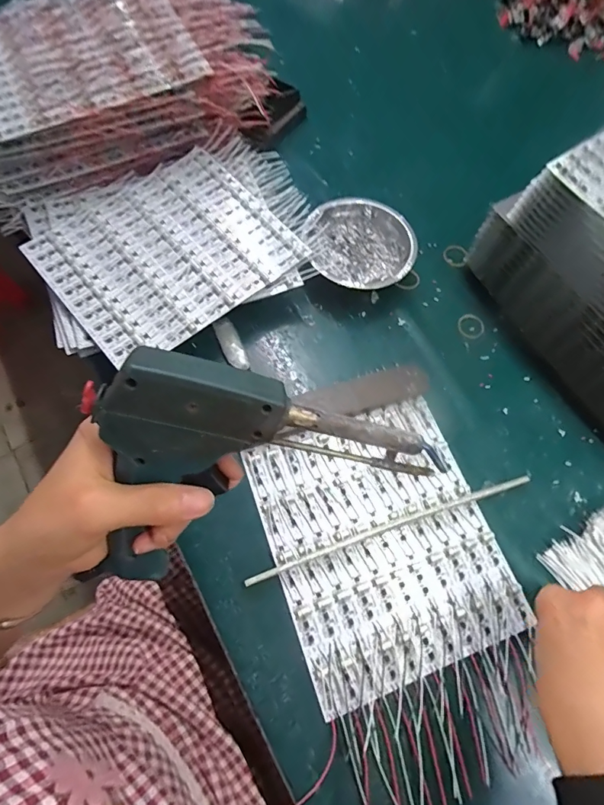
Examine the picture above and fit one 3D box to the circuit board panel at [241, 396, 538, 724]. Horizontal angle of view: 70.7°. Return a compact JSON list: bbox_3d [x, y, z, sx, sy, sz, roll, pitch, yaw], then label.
[{"bbox_3d":[0.073,0.118,0.383,0.192,0.010,0.221,-18,69,-10],"label":"circuit board panel"}]

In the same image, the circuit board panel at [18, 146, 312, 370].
[{"bbox_3d":[-0.142,-0.161,0.443,0.223,0.017,0.198,-39,73,-16],"label":"circuit board panel"}]

